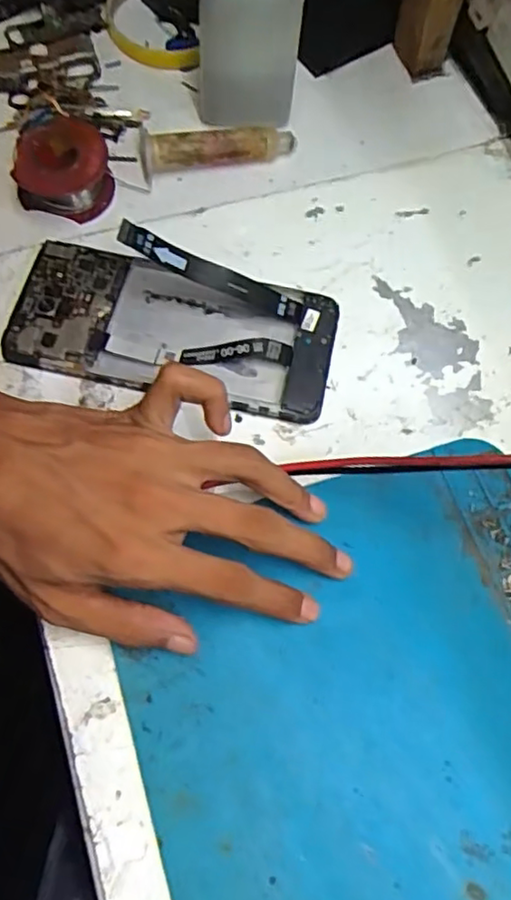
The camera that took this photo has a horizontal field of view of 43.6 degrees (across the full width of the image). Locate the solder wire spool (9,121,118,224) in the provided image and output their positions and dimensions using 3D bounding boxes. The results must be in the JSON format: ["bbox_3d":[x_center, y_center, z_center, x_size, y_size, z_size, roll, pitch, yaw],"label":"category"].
[{"bbox_3d":[-0.106,-0.152,0.352,0.051,0.029,0.045,-17,69,-9],"label":"solder wire spool"}]

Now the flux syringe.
[{"bbox_3d":[-0.021,-0.174,0.367,0.089,0.022,0.019,-15,69,-8],"label":"flux syringe"}]

